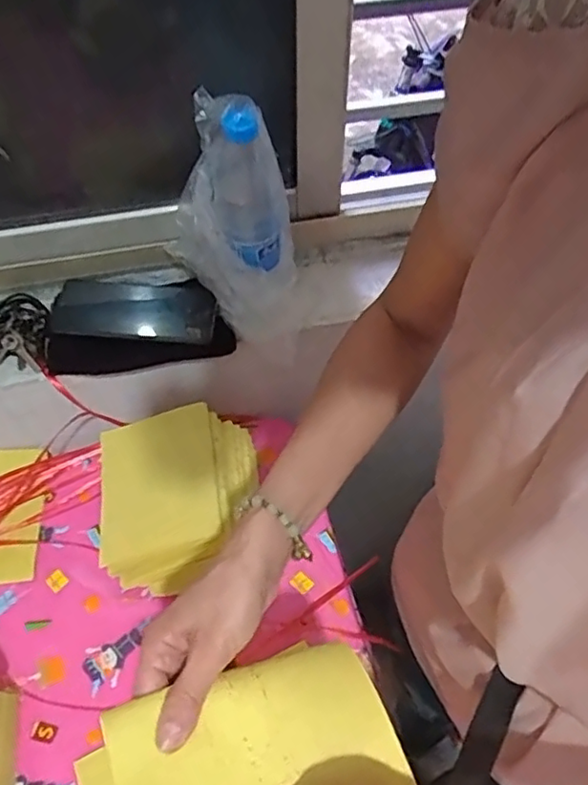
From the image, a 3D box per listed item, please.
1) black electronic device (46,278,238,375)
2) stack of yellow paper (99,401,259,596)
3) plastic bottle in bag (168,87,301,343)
[{"bbox_3d":[-0.172,-0.073,0.691,0.188,0.063,0.108,-10,53,-8],"label":"black electronic device"},{"bbox_3d":[-0.114,0.116,0.648,0.149,0.118,0.161,-7,52,-5],"label":"stack of yellow paper"},{"bbox_3d":[-0.059,-0.163,0.622,0.127,0.235,0.087,-4,52,-3],"label":"plastic bottle in bag"}]

